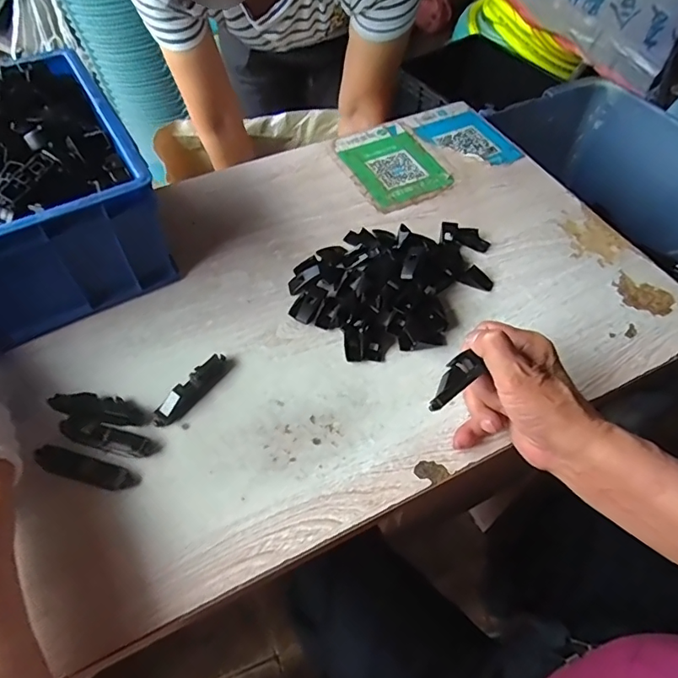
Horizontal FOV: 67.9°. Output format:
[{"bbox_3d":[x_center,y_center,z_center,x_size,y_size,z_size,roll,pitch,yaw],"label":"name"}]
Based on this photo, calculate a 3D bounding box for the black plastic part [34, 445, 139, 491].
[{"bbox_3d":[-0.204,0.104,0.403,0.084,0.007,0.018,13,56,8],"label":"black plastic part"}]

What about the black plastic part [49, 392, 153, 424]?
[{"bbox_3d":[-0.206,0.060,0.434,0.086,0.008,0.024,7,55,3],"label":"black plastic part"}]

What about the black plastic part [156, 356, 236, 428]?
[{"bbox_3d":[-0.128,0.043,0.444,0.016,0.018,0.082,32,60,20],"label":"black plastic part"}]

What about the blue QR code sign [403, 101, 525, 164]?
[{"bbox_3d":[0.164,-0.271,0.676,0.095,0.007,0.142,-24,60,-12],"label":"blue QR code sign"}]

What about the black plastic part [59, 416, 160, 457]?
[{"bbox_3d":[-0.192,0.082,0.419,0.082,0.009,0.019,15,56,9],"label":"black plastic part"}]

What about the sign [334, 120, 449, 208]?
[{"bbox_3d":[0.067,-0.225,0.645,0.107,0.005,0.141,-23,59,-14],"label":"sign"}]

